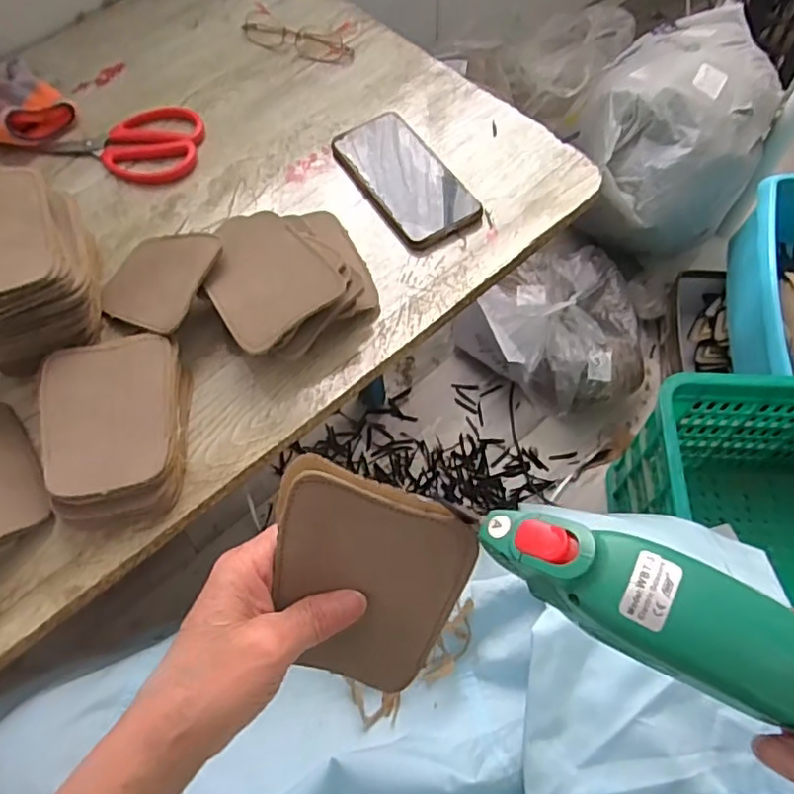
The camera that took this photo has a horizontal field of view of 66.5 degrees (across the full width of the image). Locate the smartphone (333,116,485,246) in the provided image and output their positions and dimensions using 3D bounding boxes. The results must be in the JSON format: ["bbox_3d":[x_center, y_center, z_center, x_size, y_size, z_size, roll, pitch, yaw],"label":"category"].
[{"bbox_3d":[0.003,-0.205,0.557,0.074,0.014,0.168,-31,61,-7],"label":"smartphone"}]

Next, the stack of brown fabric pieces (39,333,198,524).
[{"bbox_3d":[-0.199,0.023,0.432,0.088,0.041,0.130,-8,62,0],"label":"stack of brown fabric pieces"}]

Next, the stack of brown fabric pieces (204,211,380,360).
[{"bbox_3d":[-0.087,-0.091,0.477,0.125,0.060,0.115,-31,65,-12],"label":"stack of brown fabric pieces"}]

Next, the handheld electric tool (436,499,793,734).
[{"bbox_3d":[0.102,0.083,0.229,0.163,0.036,0.039,24,66,12],"label":"handheld electric tool"}]

